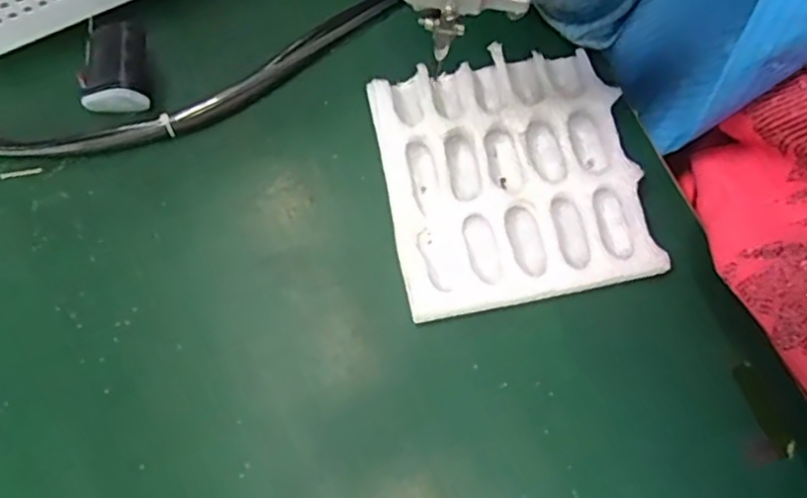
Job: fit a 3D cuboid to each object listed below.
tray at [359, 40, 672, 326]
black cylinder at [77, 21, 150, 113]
[{"bbox_3d":[0.054,-0.038,0.352,0.125,0.019,0.134,-9,70,-5],"label":"tray"},{"bbox_3d":[-0.159,-0.102,0.365,0.036,0.020,0.048,-5,70,-4],"label":"black cylinder"}]

